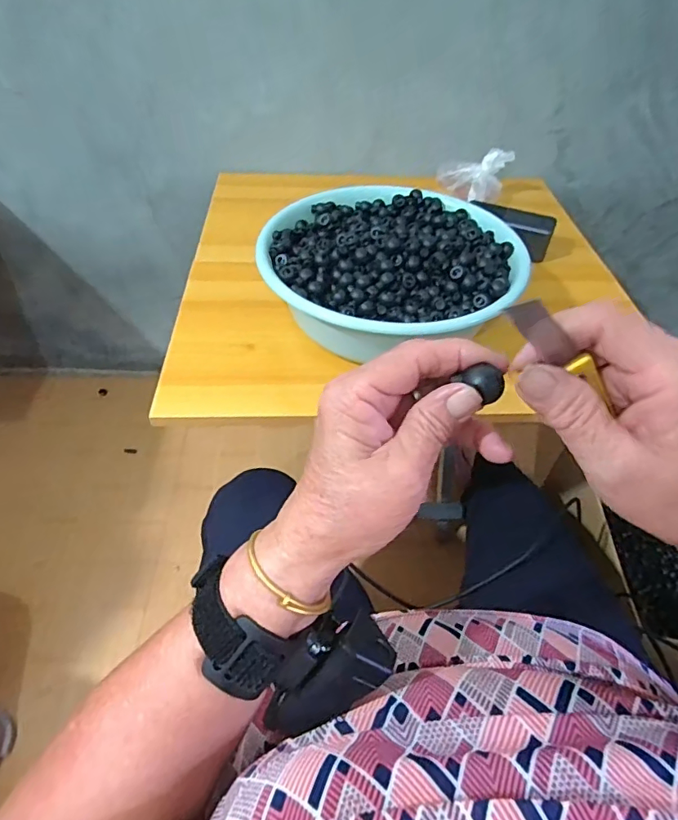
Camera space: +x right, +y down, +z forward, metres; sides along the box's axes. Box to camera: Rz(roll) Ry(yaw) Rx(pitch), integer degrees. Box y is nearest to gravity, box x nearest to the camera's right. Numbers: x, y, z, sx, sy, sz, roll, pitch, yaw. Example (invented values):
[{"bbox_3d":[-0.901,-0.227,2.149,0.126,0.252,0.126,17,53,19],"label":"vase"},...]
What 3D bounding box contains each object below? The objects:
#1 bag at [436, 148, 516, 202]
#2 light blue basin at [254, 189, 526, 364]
[{"bbox_3d":[0.219,-0.397,0.835,0.075,0.074,0.132,-23,54,-22],"label":"bag"},{"bbox_3d":[0.055,-0.157,0.592,0.278,0.108,0.262,2,49,-2],"label":"light blue basin"}]

